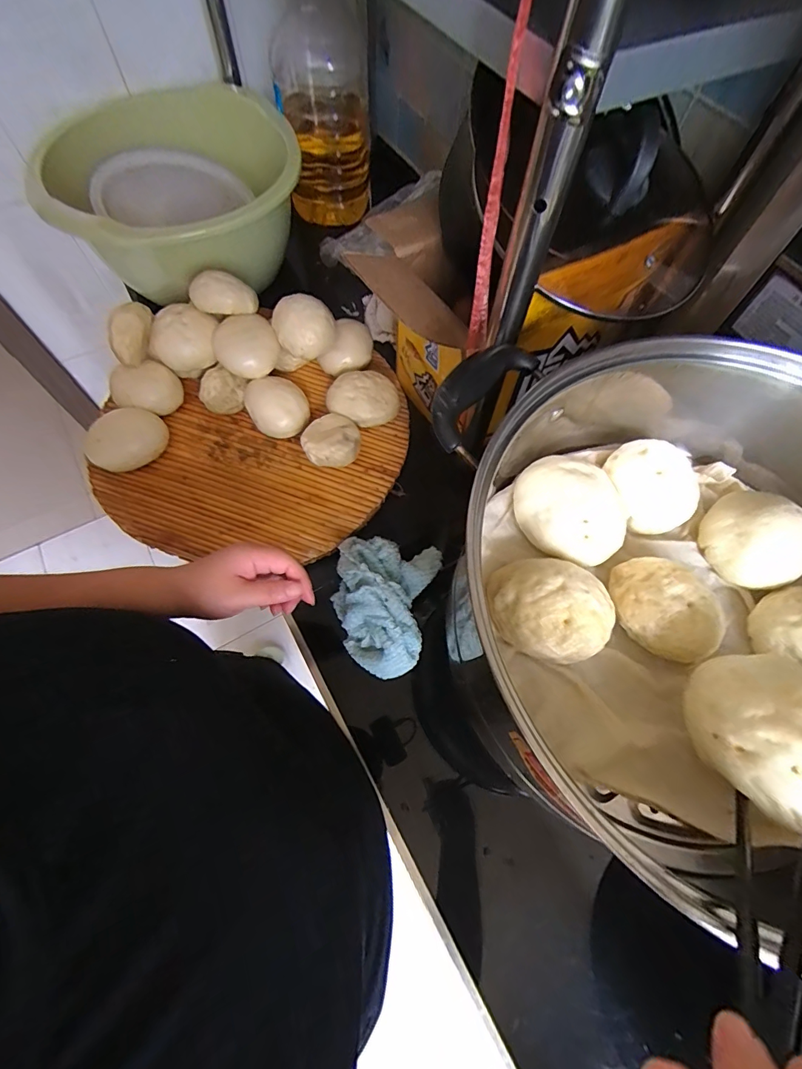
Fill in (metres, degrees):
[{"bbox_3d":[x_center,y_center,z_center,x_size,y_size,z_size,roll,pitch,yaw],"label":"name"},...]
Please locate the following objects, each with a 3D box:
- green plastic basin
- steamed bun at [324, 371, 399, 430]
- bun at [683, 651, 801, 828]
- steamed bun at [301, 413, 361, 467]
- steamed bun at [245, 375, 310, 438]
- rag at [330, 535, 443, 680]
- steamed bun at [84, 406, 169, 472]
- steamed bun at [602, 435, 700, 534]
[{"bbox_3d":[-0.352,-0.521,0.687,0.357,0.159,0.376,1,67,-2],"label":"green plastic basin"},{"bbox_3d":[-0.055,-0.196,0.618,0.102,0.055,0.081,-1,67,-3],"label":"steamed bun"},{"bbox_3d":[0.224,0.121,0.255,0.067,0.056,0.095,-14,68,-9],"label":"bun"},{"bbox_3d":[-0.095,-0.125,0.585,0.076,0.047,0.080,-10,68,-7],"label":"steamed bun"},{"bbox_3d":[-0.173,-0.183,0.606,0.080,0.057,0.085,1,67,-2],"label":"steamed bun"},{"bbox_3d":[-0.025,0.072,0.509,0.125,0.046,0.170,15,67,4],"label":"rag"},{"bbox_3d":[-0.370,-0.128,0.585,0.098,0.045,0.075,-34,72,-15],"label":"steamed bun"},{"bbox_3d":[0.226,-0.045,0.386,0.067,0.037,0.076,-7,67,-6],"label":"steamed bun"}]

